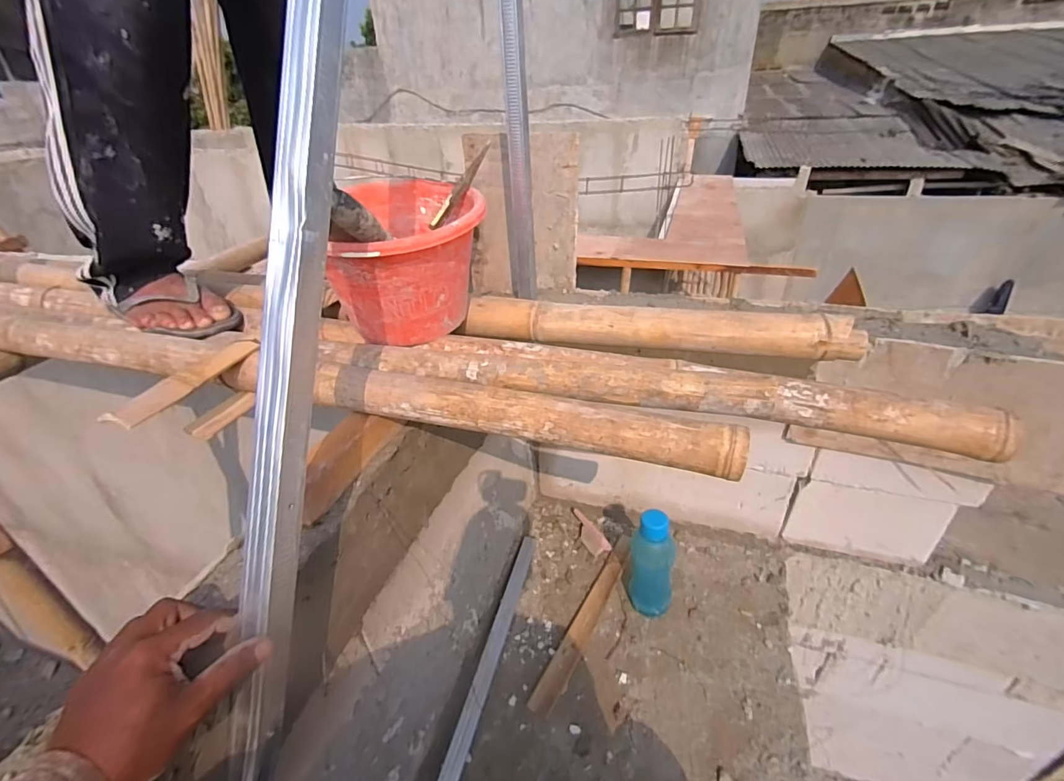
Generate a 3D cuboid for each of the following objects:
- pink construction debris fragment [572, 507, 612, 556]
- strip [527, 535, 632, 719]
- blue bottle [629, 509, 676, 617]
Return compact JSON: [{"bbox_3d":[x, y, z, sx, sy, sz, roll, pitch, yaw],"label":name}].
[{"bbox_3d":[0.137,0.352,1.220,0.048,0.035,0.145,-18,35,-23],"label":"pink construction debris fragment"},{"bbox_3d":[0.126,0.482,1.047,0.045,0.013,0.446,16,36,27],"label":"strip"},{"bbox_3d":[0.247,0.363,0.996,0.093,0.243,0.076,7,33,15],"label":"blue bottle"}]

